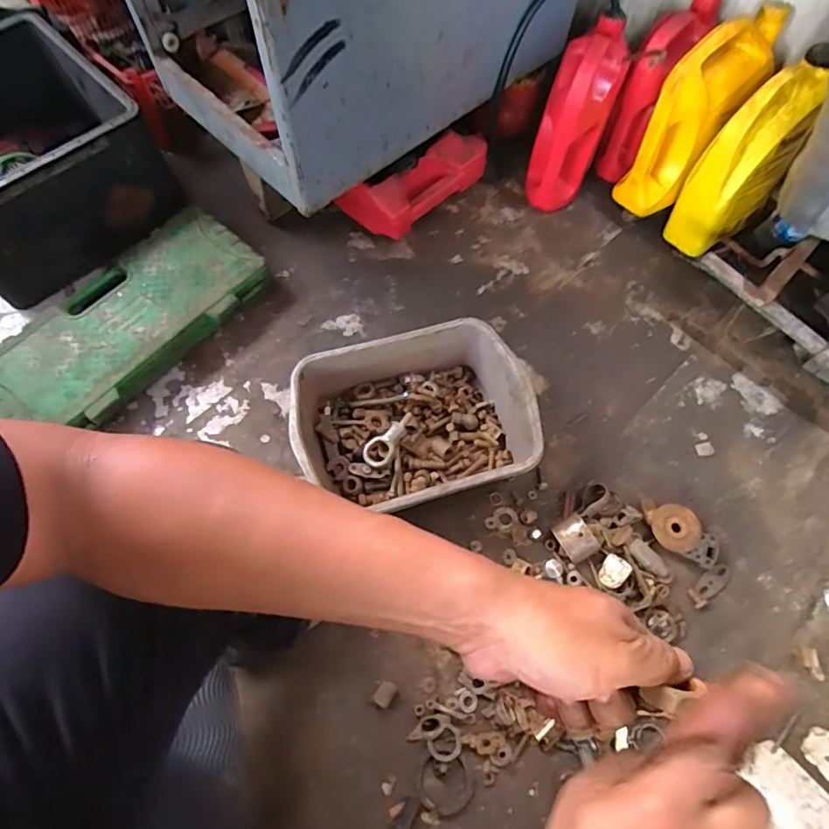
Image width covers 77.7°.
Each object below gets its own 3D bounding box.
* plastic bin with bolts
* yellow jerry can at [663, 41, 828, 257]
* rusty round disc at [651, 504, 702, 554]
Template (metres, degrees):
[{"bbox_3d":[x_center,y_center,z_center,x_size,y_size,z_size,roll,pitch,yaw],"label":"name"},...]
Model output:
[{"bbox_3d":[0.003,0.014,0.802,0.333,0.119,0.260,-15,67,-10],"label":"plastic bin with bolts"},{"bbox_3d":[0.573,-0.426,0.889,0.149,0.286,0.104,-30,69,-15],"label":"yellow jerry can"},{"bbox_3d":[0.400,0.172,0.784,0.073,0.010,0.071,1,64,-2],"label":"rusty round disc"}]

